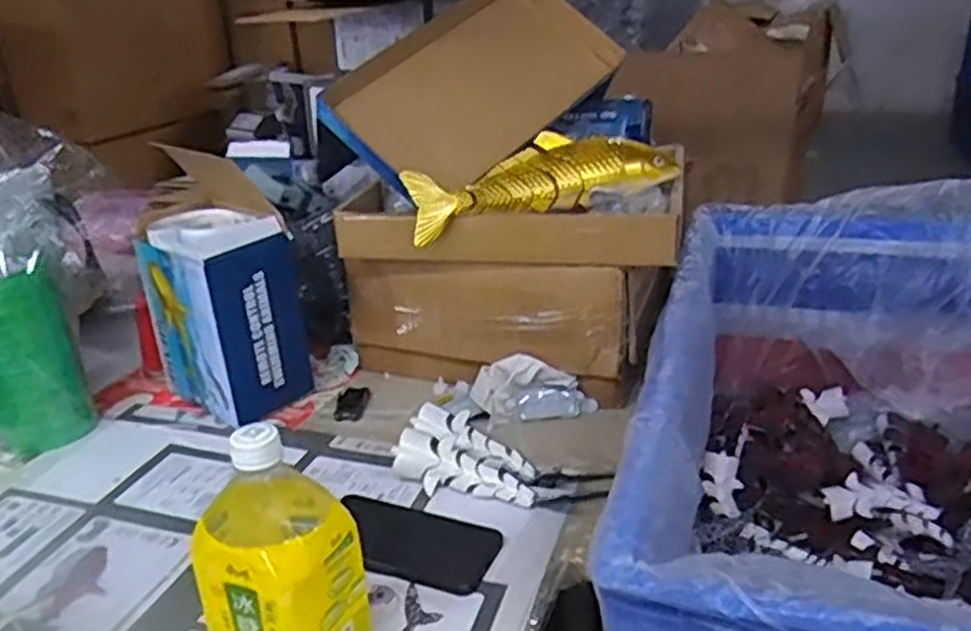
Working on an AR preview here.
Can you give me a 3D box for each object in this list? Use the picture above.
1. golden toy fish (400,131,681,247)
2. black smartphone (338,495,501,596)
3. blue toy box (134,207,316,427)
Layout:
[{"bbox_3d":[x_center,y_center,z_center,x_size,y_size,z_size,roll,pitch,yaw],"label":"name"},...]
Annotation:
[{"bbox_3d":[0.065,-0.146,0.853,0.305,0.080,0.074,-6,24,-9],"label":"golden toy fish"},{"bbox_3d":[-0.067,0.197,0.680,0.154,0.015,0.082,7,25,18],"label":"black smartphone"},{"bbox_3d":[-0.305,-0.003,0.909,0.156,0.216,0.118,15,29,34],"label":"blue toy box"}]

